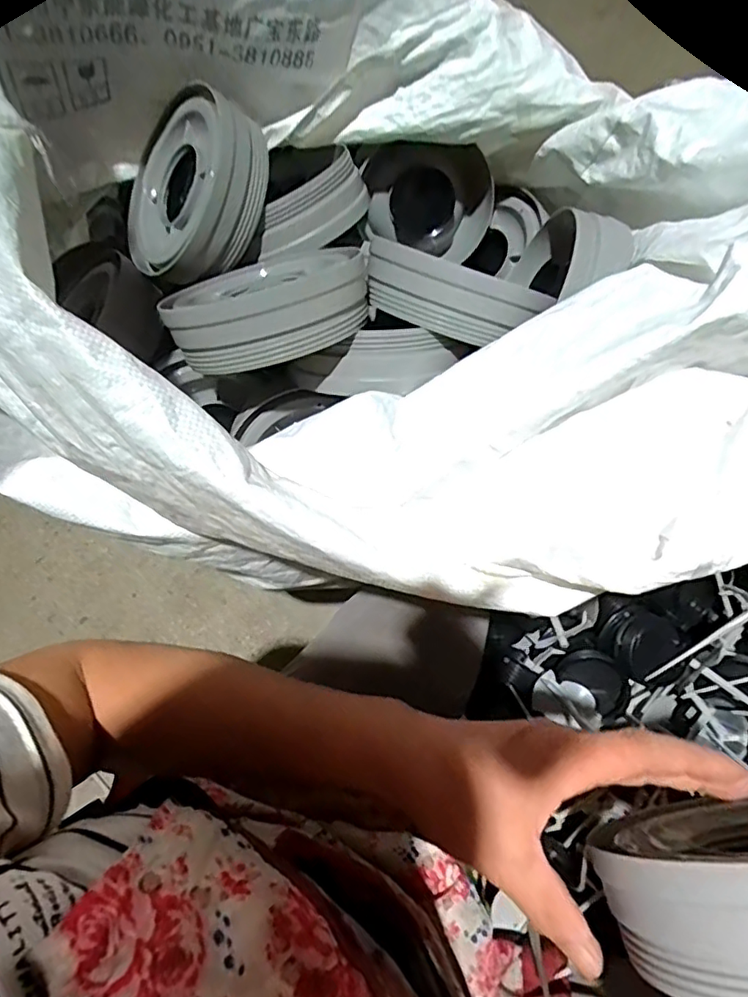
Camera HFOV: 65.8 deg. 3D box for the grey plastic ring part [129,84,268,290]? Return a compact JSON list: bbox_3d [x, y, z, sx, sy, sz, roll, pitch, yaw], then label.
[{"bbox_3d":[-0.157,-0.263,0.498,0.134,0.044,0.150,47,114,27],"label":"grey plastic ring part"}]

